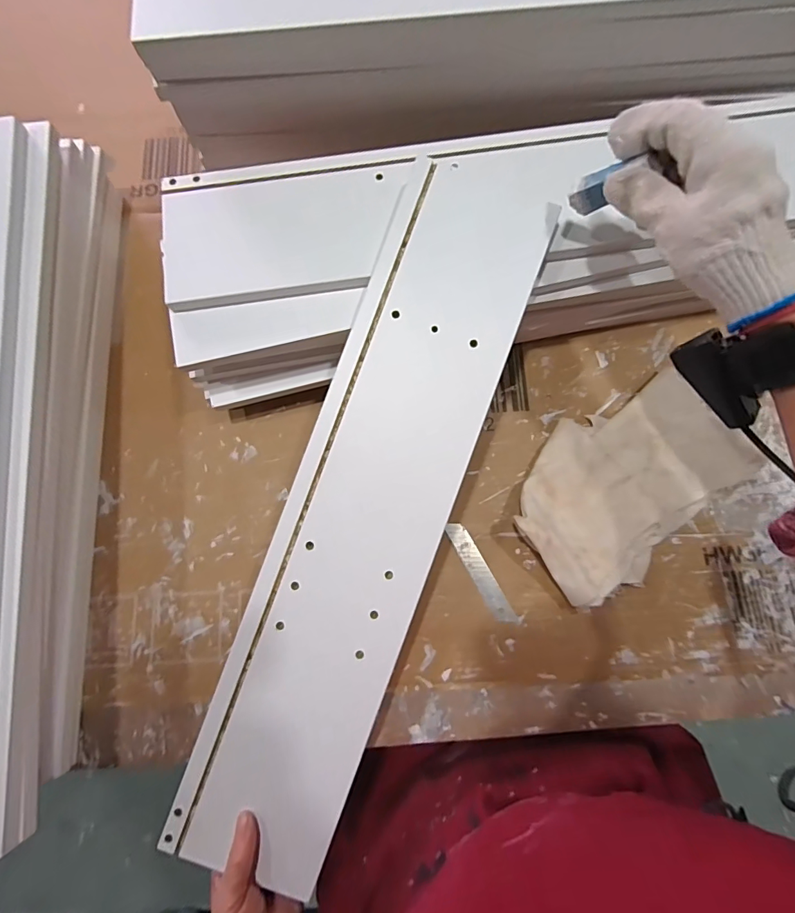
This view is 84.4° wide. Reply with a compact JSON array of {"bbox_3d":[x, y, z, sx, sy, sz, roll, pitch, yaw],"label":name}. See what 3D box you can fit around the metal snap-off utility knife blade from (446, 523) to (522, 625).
[{"bbox_3d":[0.075,0.105,0.393,0.018,0.004,0.099,-29,78,-5],"label":"metal snap-off utility knife blade"}]

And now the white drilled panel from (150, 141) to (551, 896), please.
[{"bbox_3d":[-0.020,0.034,0.335,0.120,0.016,0.550,20,88,5],"label":"white drilled panel"}]

